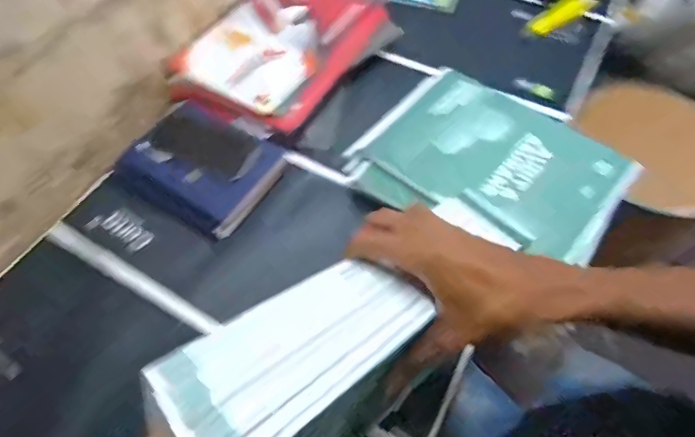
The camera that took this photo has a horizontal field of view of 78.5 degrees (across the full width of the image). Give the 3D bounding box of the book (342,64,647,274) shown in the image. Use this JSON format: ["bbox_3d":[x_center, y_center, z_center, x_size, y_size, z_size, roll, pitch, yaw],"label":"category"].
[{"bbox_3d":[0.207,-0.091,0.599,0.334,0.028,0.213,33,66,19],"label":"book"}]

